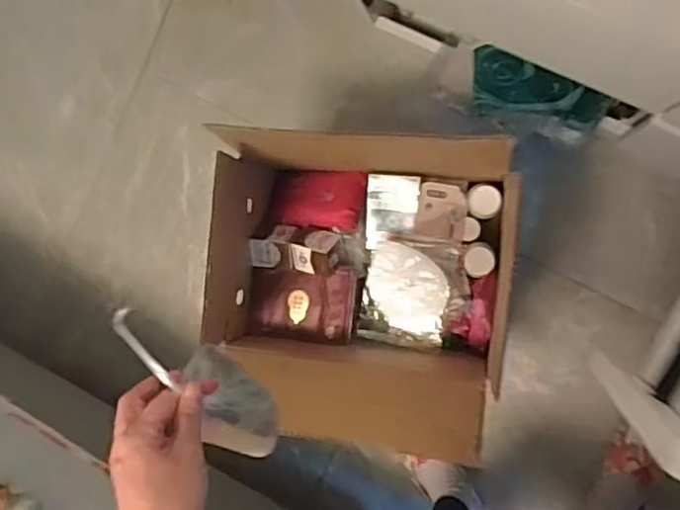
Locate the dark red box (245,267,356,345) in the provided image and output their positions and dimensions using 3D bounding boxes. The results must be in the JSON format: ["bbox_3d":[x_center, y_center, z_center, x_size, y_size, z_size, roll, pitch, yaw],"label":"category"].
[{"bbox_3d":[-0.054,0.069,0.943,0.152,0.032,0.108,5,94,12],"label":"dark red box"}]

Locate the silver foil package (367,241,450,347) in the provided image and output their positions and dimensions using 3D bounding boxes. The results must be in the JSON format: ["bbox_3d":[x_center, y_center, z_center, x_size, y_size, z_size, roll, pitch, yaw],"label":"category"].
[{"bbox_3d":[0.093,0.050,0.910,0.115,0.025,0.121,11,107,3],"label":"silver foil package"}]

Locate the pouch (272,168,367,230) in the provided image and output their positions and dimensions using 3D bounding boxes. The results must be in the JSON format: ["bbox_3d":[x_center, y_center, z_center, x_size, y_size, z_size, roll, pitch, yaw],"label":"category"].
[{"bbox_3d":[-0.033,-0.082,0.956,0.134,0.024,0.089,4,67,17],"label":"pouch"}]

